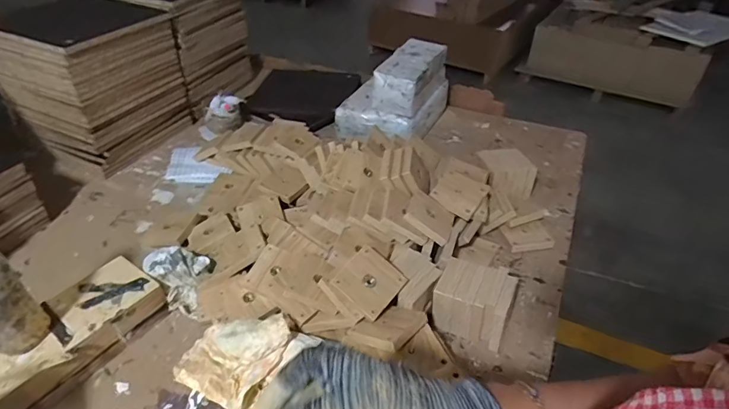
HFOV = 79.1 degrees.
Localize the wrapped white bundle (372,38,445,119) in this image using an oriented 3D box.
[{"bbox_3d":[0.113,-0.322,1.106,0.120,0.101,0.220,16,42,19],"label":"wrapped white bundle"}]

